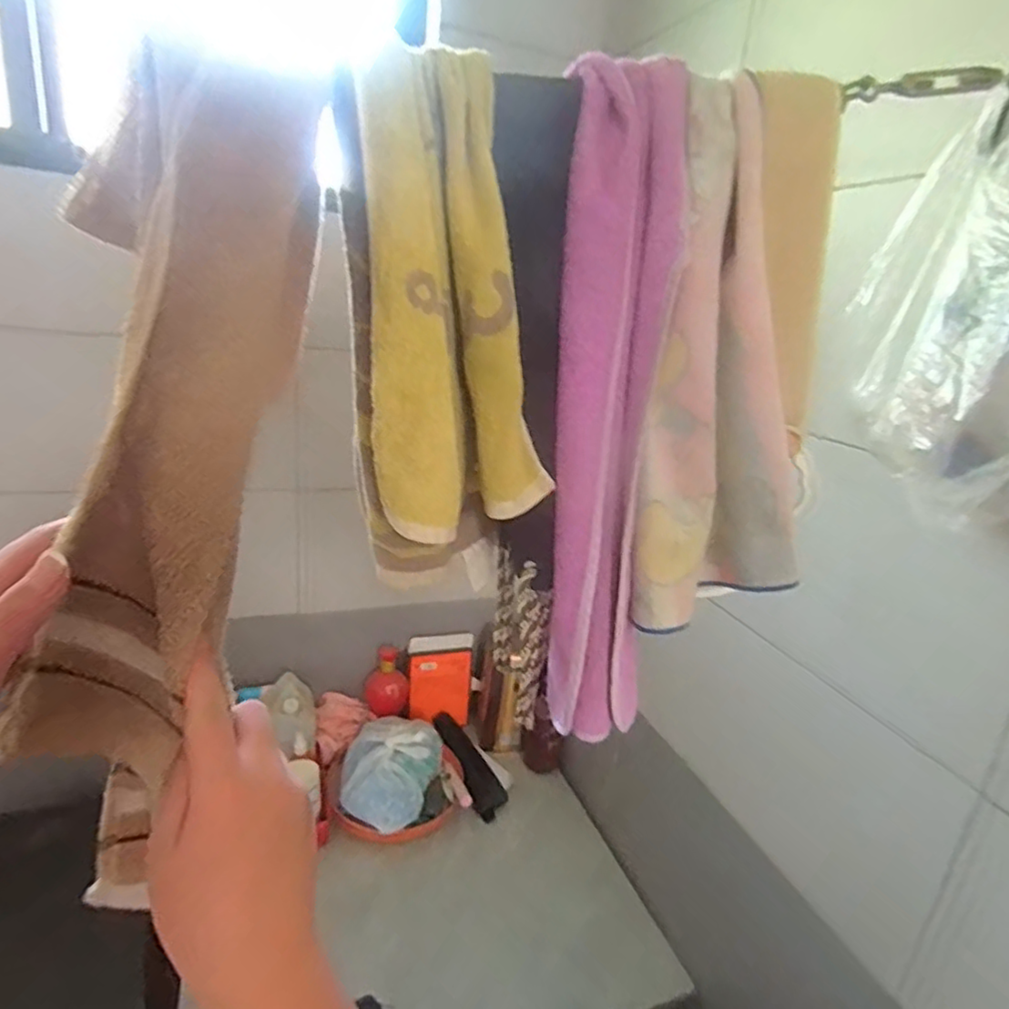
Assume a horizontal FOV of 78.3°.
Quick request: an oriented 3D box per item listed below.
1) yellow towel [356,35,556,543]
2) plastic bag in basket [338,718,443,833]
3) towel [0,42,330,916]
[{"bbox_3d":[-0.032,-0.124,0.406,0.124,0.281,0.071,-10,23,-40],"label":"yellow towel"},{"bbox_3d":[-0.253,0.546,1.314,0.205,0.117,0.216,10,18,13],"label":"plastic bag in basket"},{"bbox_3d":[-0.177,-0.019,0.319,0.092,0.400,0.060,13,1,18],"label":"towel"}]

